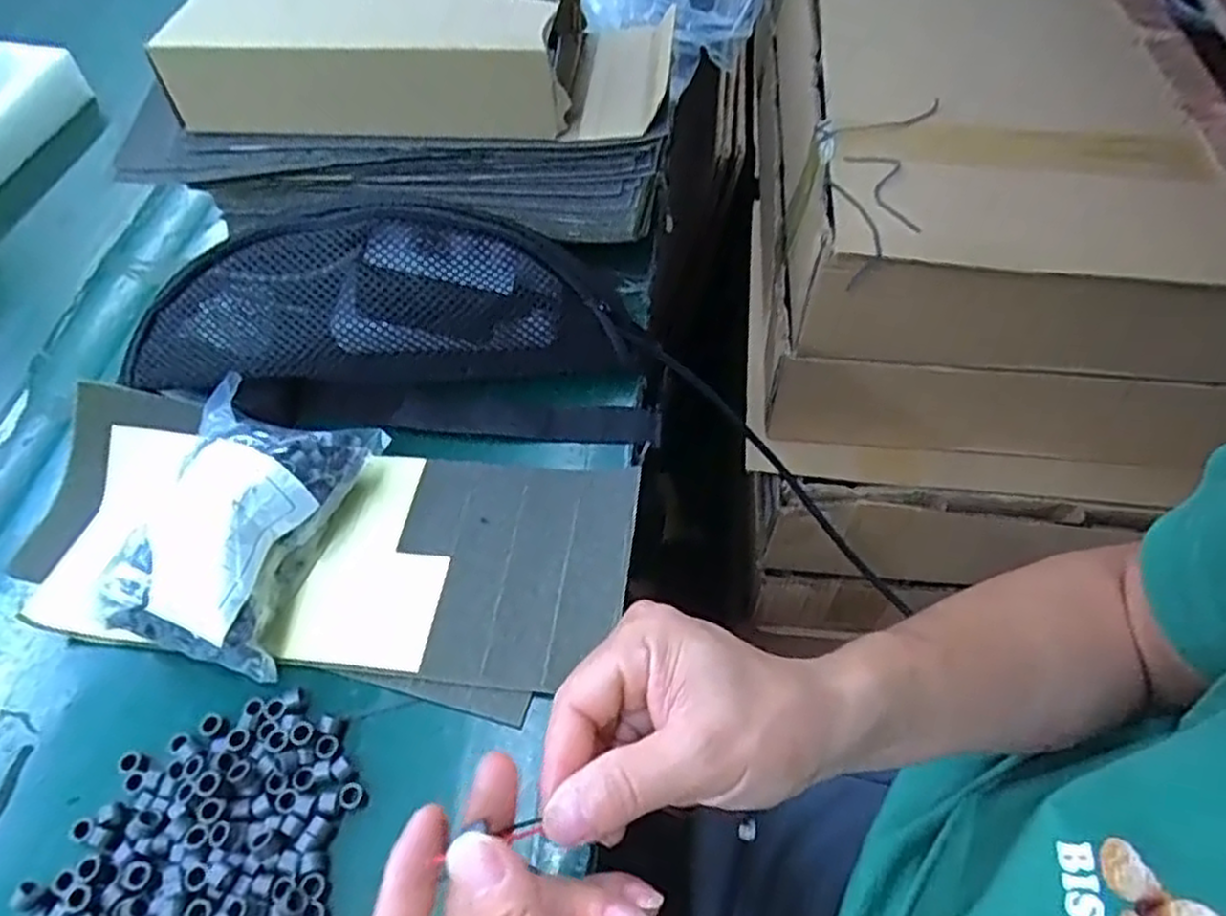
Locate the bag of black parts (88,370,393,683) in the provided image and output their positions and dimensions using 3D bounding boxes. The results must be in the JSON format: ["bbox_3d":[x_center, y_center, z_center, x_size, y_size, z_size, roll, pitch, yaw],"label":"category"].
[{"bbox_3d":[-0.186,0.033,0.386,0.094,0.056,0.136,10,57,12],"label":"bag of black parts"}]

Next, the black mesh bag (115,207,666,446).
[{"bbox_3d":[-0.121,-0.073,0.428,0.274,0.126,0.029,-1,22,-4],"label":"black mesh bag"}]

